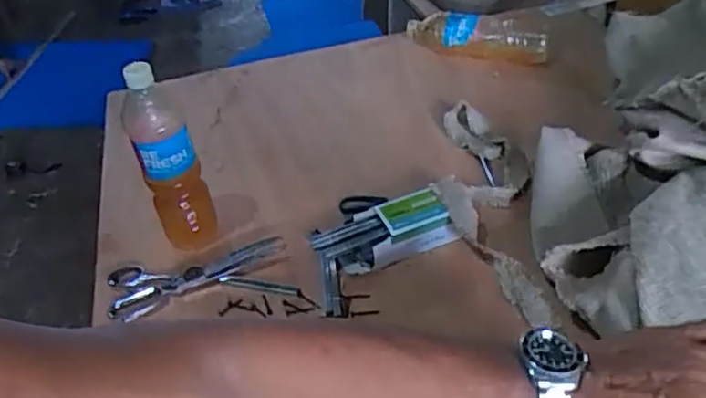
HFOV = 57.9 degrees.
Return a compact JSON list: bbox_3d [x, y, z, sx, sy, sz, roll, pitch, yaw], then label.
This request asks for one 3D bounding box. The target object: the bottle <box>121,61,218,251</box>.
[{"bbox_3d":[-0.246,-0.048,0.857,0.075,0.286,0.066,-18,43,-13],"label":"bottle"}]

